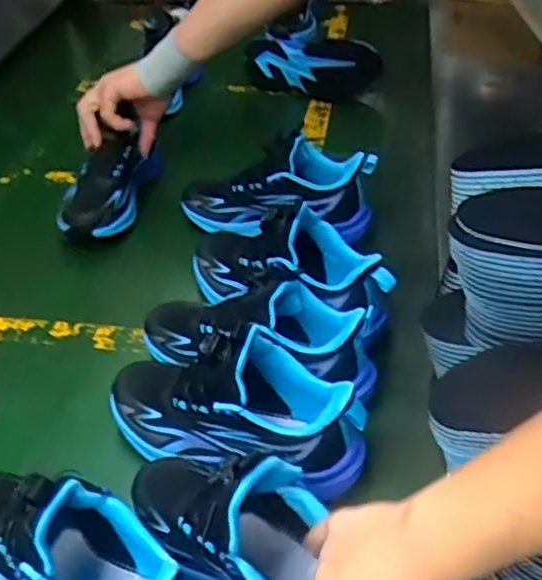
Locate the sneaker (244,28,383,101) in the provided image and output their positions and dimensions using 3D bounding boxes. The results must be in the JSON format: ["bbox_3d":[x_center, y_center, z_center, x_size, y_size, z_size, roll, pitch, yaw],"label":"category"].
[{"bbox_3d":[0.065,-0.382,1.130,0.234,0.079,0.065,11,42,16],"label":"sneaker"}]

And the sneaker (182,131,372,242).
[{"bbox_3d":[0.003,-0.121,0.819,0.250,0.115,0.094,-5,38,19],"label":"sneaker"}]

